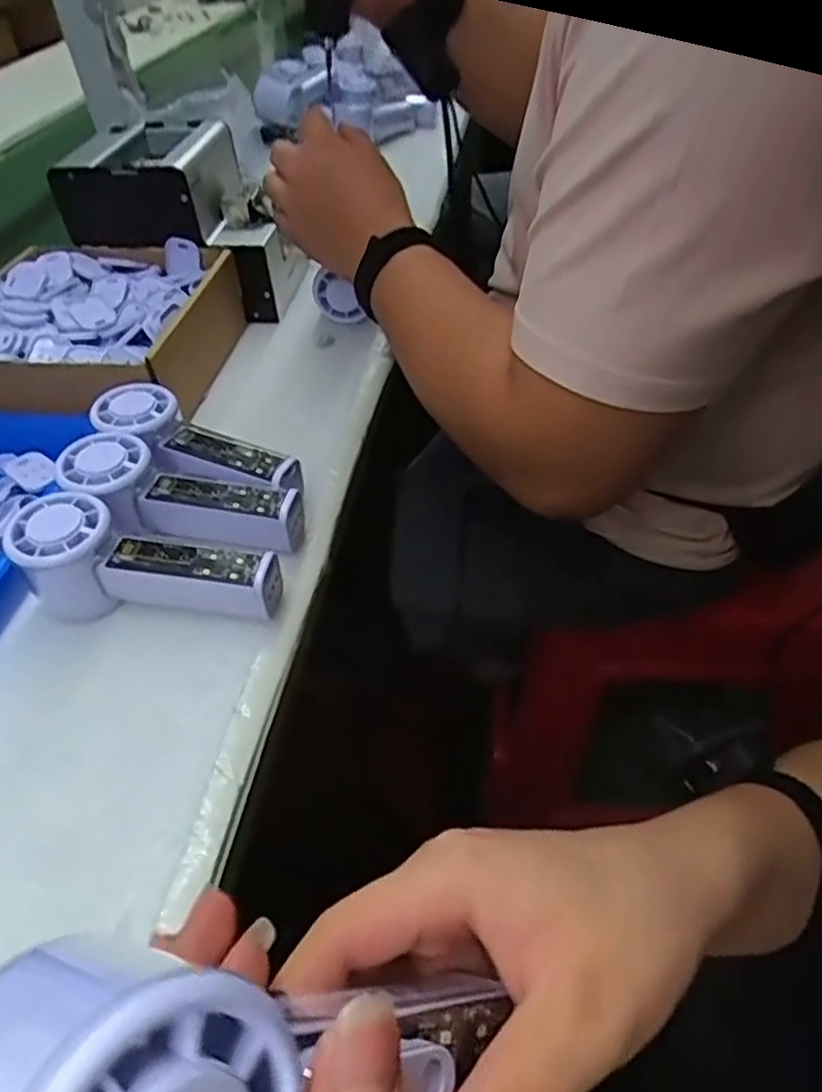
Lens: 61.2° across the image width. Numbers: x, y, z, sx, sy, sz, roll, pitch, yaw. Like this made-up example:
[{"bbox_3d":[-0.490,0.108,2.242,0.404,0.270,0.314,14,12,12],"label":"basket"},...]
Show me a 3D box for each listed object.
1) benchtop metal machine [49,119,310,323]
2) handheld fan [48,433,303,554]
[{"bbox_3d":[-0.212,-0.324,0.680,0.193,0.128,0.146,5,47,9],"label":"benchtop metal machine"},{"bbox_3d":[-0.149,-0.031,0.447,0.158,0.046,0.055,17,48,2],"label":"handheld fan"}]

